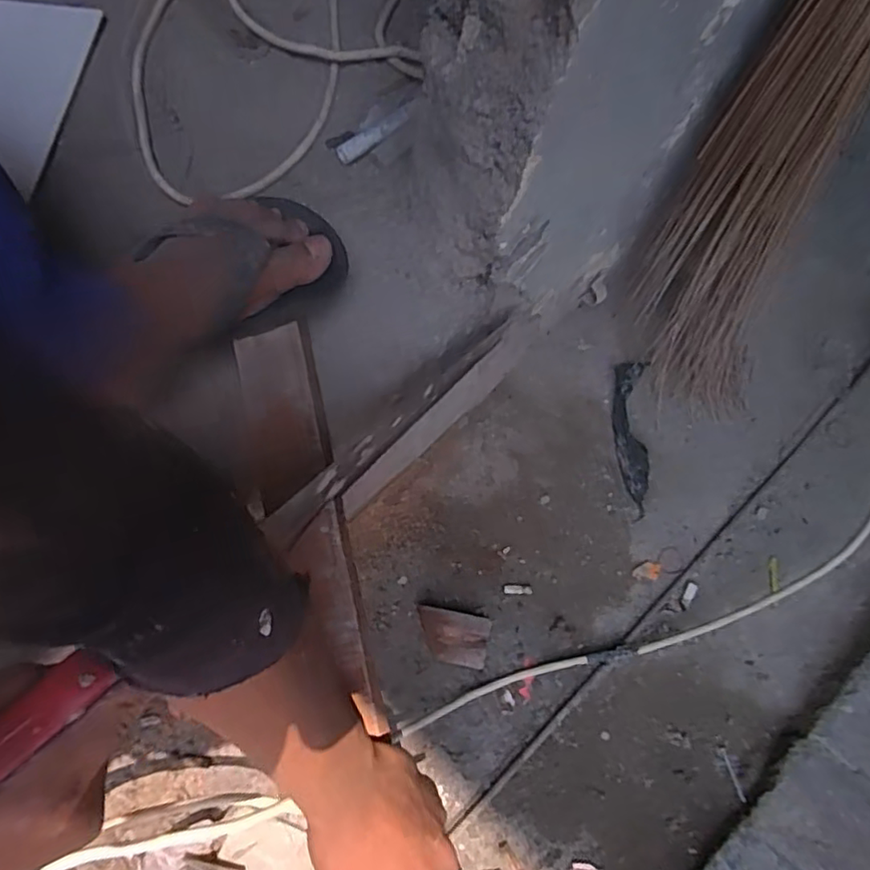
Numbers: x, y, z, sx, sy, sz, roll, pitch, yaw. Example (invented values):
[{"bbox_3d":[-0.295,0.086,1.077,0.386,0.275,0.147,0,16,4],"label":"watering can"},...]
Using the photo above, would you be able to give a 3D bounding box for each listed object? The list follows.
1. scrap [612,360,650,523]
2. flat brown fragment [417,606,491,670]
[{"bbox_3d":[0.239,0.002,0.790,0.041,0.014,0.197,5,71,1],"label":"scrap"},{"bbox_3d":[0.019,0.221,0.706,0.076,0.029,0.051,10,71,3],"label":"flat brown fragment"}]

